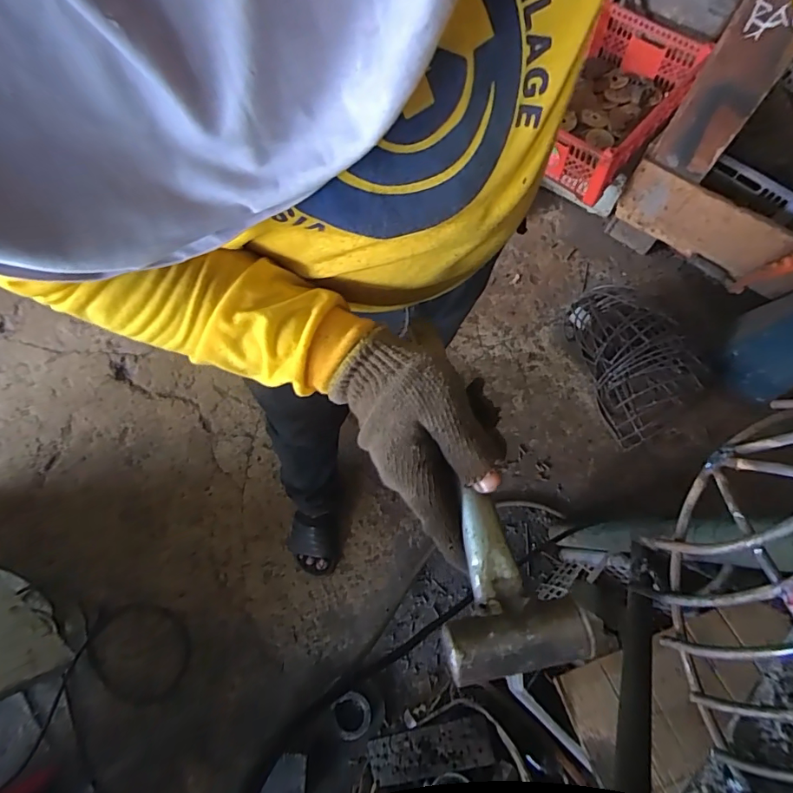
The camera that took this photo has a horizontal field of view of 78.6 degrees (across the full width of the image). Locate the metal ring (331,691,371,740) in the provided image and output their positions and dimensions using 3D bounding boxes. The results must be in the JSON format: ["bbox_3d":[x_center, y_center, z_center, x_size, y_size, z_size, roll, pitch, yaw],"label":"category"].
[{"bbox_3d":[-0.090,0.648,0.984,0.073,0.011,0.080,-20,72,-3],"label":"metal ring"}]

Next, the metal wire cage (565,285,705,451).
[{"bbox_3d":[0.552,-0.098,1.164,0.241,0.137,0.365,-32,74,-7],"label":"metal wire cage"}]

